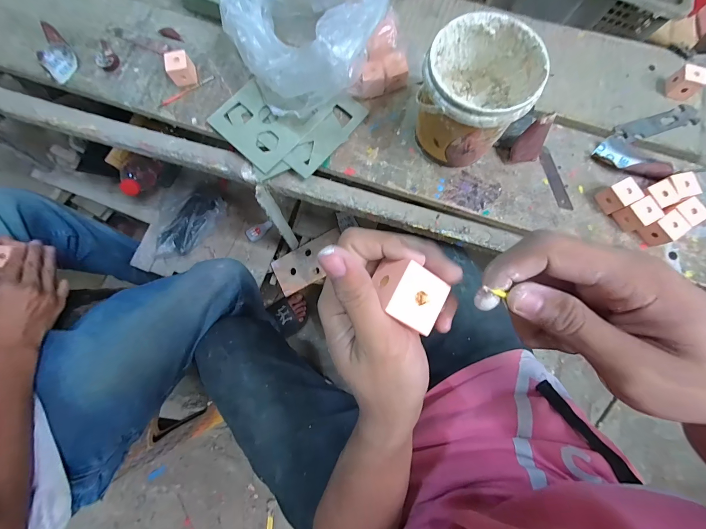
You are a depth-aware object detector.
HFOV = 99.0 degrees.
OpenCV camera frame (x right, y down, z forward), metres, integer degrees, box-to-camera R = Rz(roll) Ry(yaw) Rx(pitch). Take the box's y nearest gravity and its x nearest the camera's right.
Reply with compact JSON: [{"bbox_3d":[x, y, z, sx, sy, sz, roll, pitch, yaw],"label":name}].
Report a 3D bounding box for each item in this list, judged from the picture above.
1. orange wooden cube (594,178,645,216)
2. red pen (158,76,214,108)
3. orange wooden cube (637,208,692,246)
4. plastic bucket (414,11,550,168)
[{"bbox_3d":[0.347,-0.090,0.394,0.032,0.033,0.032,-26,80,-7],"label":"orange wooden cube"},{"bbox_3d":[-0.247,-0.258,0.446,0.090,0.004,0.011,-31,79,-7],"label":"red pen"},{"bbox_3d":[0.398,-0.046,0.387,0.036,0.032,0.031,-32,81,-8],"label":"orange wooden cube"},{"bbox_3d":[0.141,-0.195,0.373,0.115,0.125,0.122,0,78,-2],"label":"plastic bucket"}]

